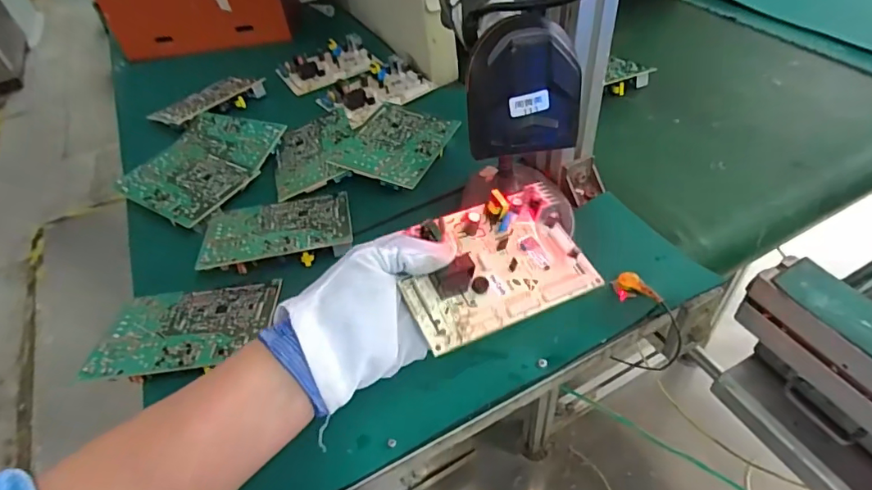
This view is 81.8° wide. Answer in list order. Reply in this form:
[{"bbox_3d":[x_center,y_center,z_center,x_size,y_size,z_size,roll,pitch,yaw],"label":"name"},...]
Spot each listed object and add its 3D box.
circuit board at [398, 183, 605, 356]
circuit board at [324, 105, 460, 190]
[{"bbox_3d":[0.040,0.007,0.362,0.135,0.028,0.100,-20,58,-20],"label":"circuit board"},{"bbox_3d":[-0.042,-0.115,0.566,0.098,0.023,0.135,13,51,20],"label":"circuit board"}]

